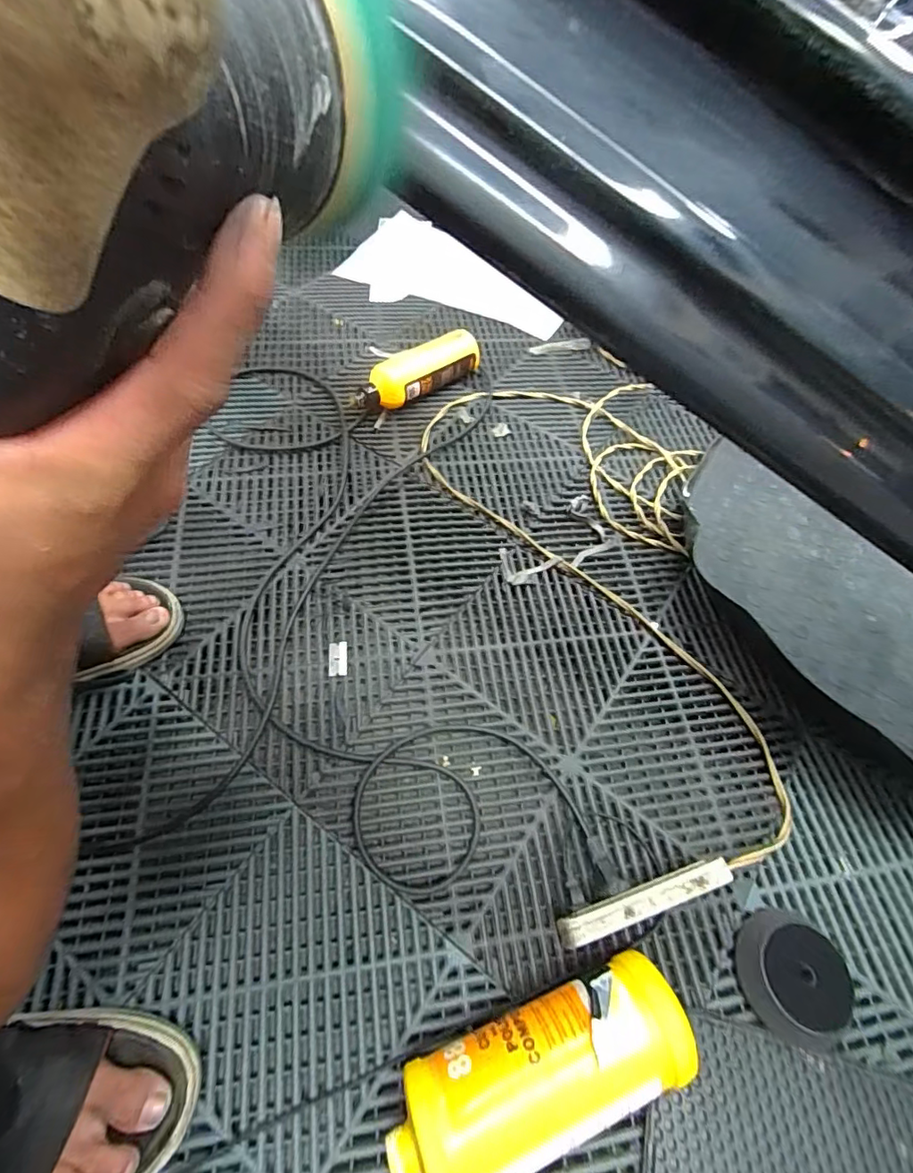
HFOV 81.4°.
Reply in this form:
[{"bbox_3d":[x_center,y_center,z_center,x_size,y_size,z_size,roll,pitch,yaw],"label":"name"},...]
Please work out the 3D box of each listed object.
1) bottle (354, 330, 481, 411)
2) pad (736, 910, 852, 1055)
[{"bbox_3d":[-0.060,-0.315,0.788,0.188,0.076,0.058,-32,67,-21],"label":"bottle"},{"bbox_3d":[0.289,0.333,0.458,0.080,0.036,0.093,37,64,16],"label":"pad"}]

